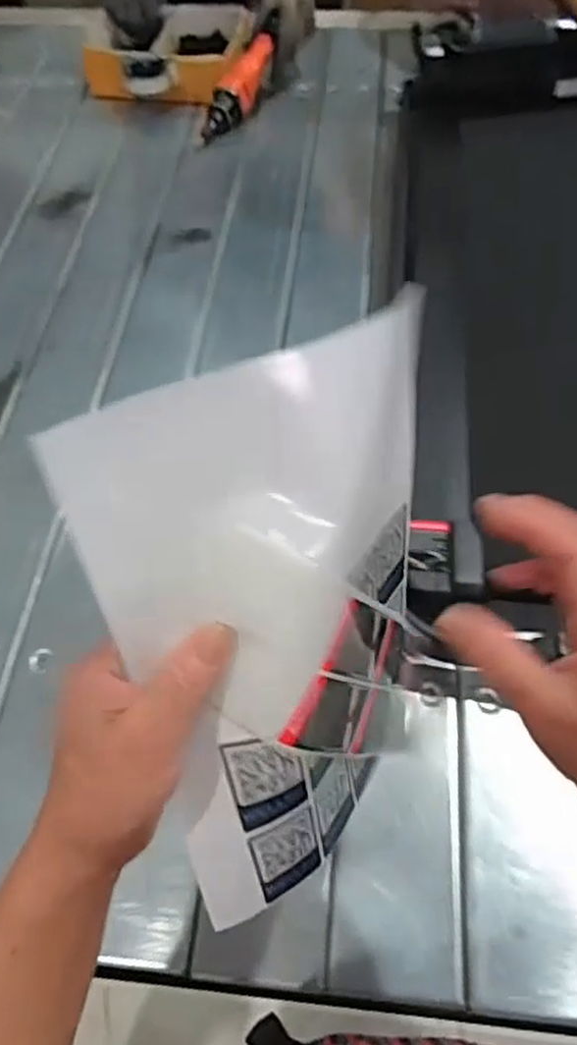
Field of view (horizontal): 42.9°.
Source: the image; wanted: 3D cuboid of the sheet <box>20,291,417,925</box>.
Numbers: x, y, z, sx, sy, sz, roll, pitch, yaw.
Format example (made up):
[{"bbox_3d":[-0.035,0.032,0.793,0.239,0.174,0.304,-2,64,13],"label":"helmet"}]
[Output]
[{"bbox_3d":[0.007,0.048,0.330,0.160,0.250,0.033,-25,30,-23],"label":"sheet"}]

